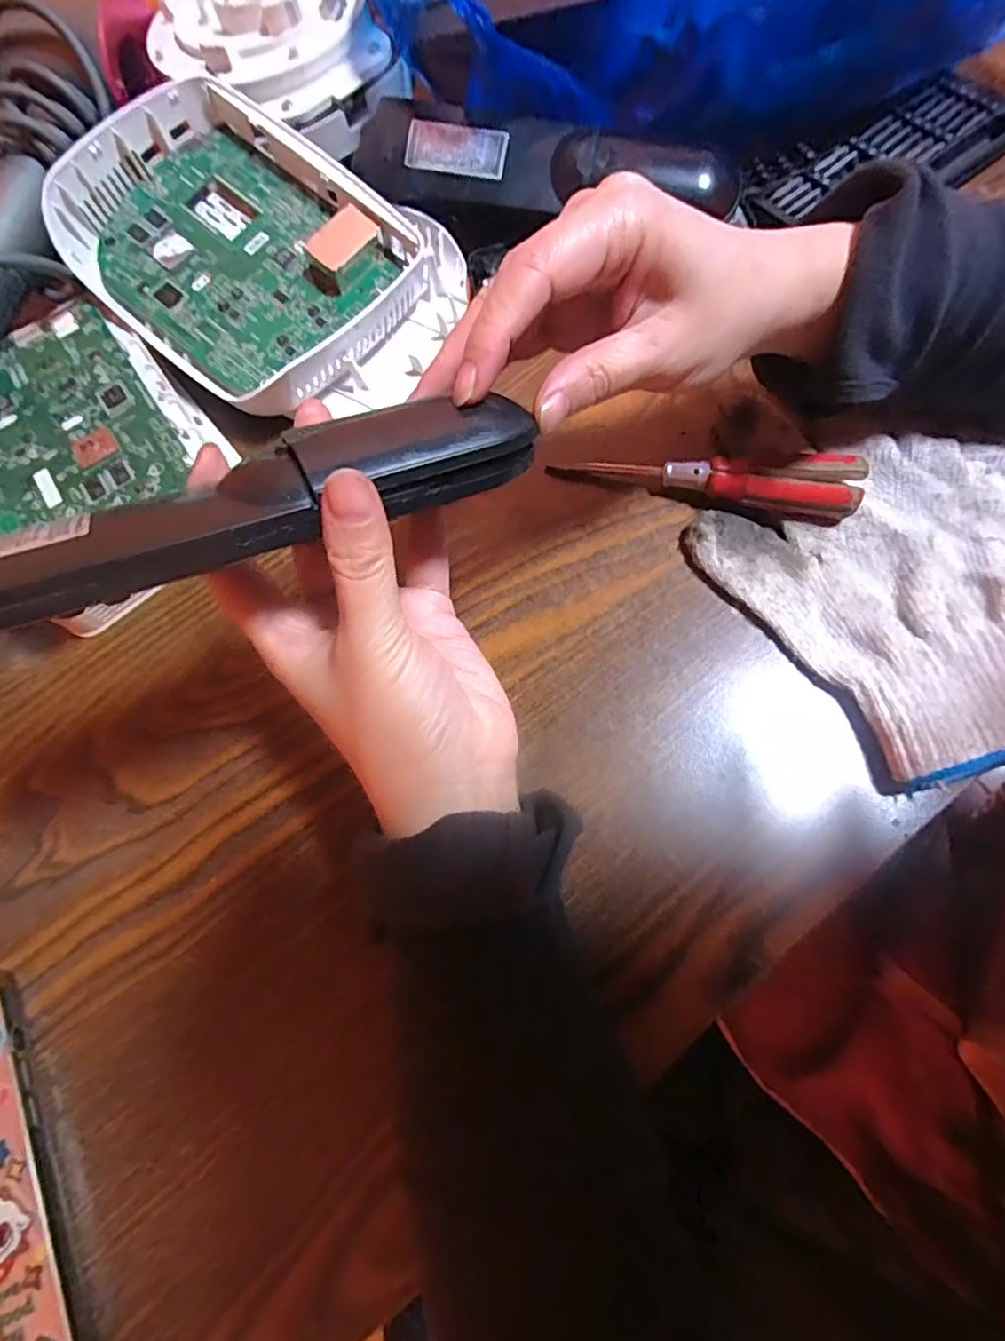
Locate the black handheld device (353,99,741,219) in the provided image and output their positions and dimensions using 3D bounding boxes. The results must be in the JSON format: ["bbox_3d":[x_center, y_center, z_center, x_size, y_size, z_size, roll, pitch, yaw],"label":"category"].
[{"bbox_3d":[0.023,-0.273,0.308,0.201,0.023,0.052,8,73,9],"label":"black handheld device"}]

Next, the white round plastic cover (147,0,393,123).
[{"bbox_3d":[-0.139,-0.393,0.346,0.138,0.019,0.121,36,79,16],"label":"white round plastic cover"}]

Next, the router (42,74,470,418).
[{"bbox_3d":[-0.129,-0.225,0.317,0.204,0.047,0.152,40,80,10],"label":"router"}]

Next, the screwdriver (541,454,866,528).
[{"bbox_3d":[0.093,-0.094,0.275,0.136,0.020,0.023,13,76,19],"label":"screwdriver"}]

